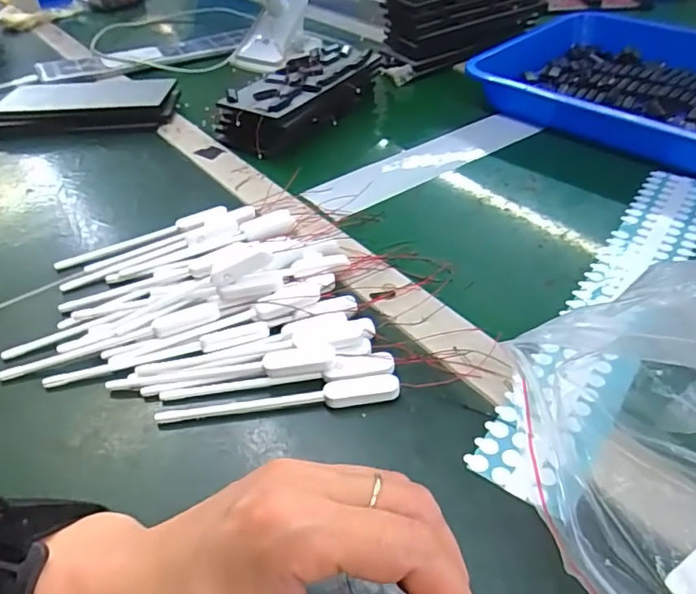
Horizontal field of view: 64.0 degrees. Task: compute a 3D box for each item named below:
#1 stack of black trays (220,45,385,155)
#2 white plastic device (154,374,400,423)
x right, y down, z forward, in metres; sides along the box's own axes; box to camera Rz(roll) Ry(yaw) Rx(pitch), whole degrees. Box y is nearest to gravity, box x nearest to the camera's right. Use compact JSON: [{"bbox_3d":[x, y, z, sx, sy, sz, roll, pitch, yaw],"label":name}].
[{"bbox_3d":[-0.053,-0.228,0.629,0.099,0.053,0.211,26,50,29],"label":"stack of black trays"},{"bbox_3d":[-0.042,0.063,0.334,0.144,0.005,0.015,-7,42,-3],"label":"white plastic device"}]

